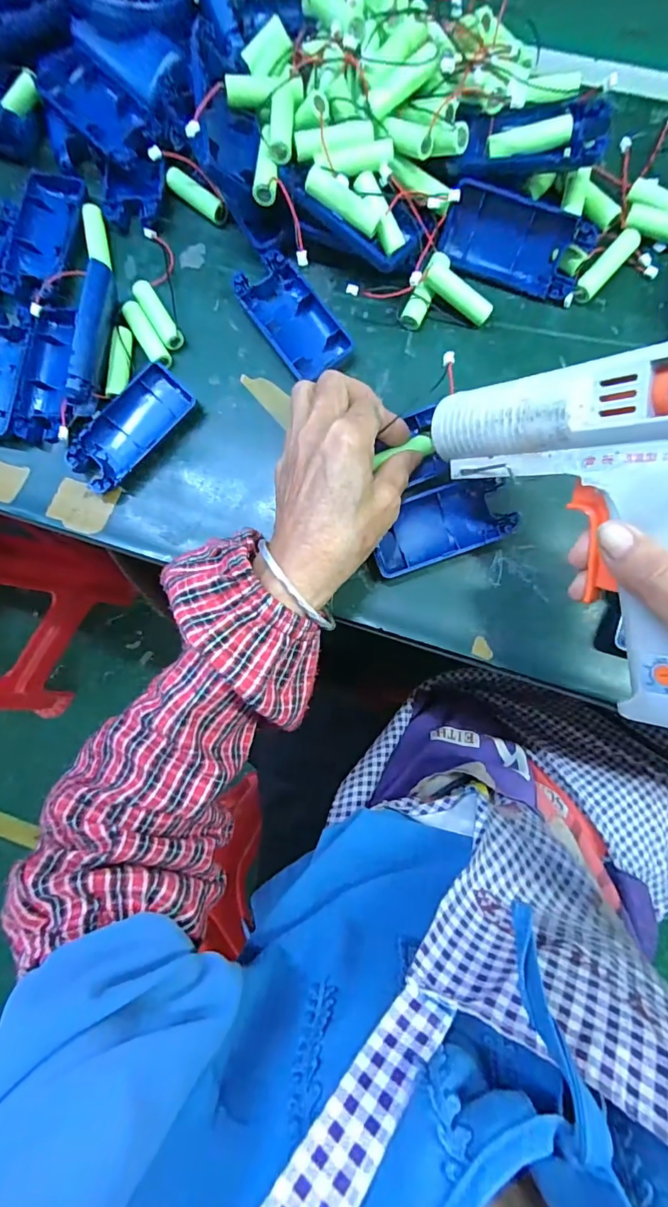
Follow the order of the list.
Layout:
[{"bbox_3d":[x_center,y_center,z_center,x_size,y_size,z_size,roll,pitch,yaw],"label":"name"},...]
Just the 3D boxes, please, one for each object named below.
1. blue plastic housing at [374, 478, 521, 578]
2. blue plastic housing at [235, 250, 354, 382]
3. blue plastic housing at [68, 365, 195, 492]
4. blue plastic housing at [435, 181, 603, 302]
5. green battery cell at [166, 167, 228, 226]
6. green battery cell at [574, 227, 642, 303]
[{"bbox_3d":[0.069,-0.052,0.315,0.091,0.012,0.046,-20,84,4],"label":"blue plastic housing"},{"bbox_3d":[-0.028,-0.195,0.330,0.045,0.014,0.089,-37,83,2],"label":"blue plastic housing"},{"bbox_3d":[-0.140,-0.121,0.334,0.042,0.019,0.092,42,91,7],"label":"blue plastic housing"},{"bbox_3d":[0.120,-0.240,0.318,0.092,0.047,0.021,24,48,9],"label":"blue plastic housing"},{"bbox_3d":[-0.096,-0.290,0.341,0.048,0.015,0.015,35,90,7],"label":"green battery cell"},{"bbox_3d":[0.182,-0.225,0.321,0.014,0.013,0.052,43,91,7],"label":"green battery cell"}]

